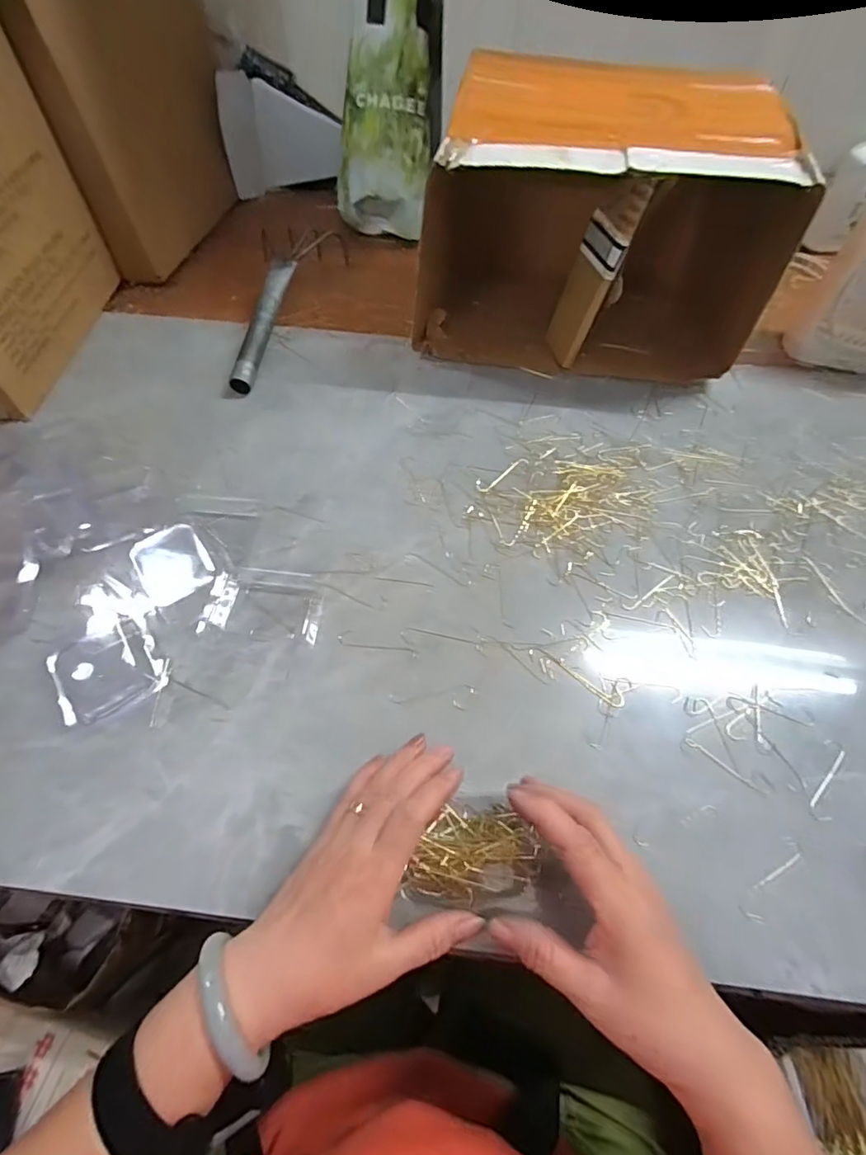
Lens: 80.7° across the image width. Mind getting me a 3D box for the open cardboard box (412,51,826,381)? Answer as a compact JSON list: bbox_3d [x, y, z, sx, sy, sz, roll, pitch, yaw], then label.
[{"bbox_3d":[0.169,-0.379,0.555,0.339,0.209,0.210,7,59,3],"label":"open cardboard box"}]

